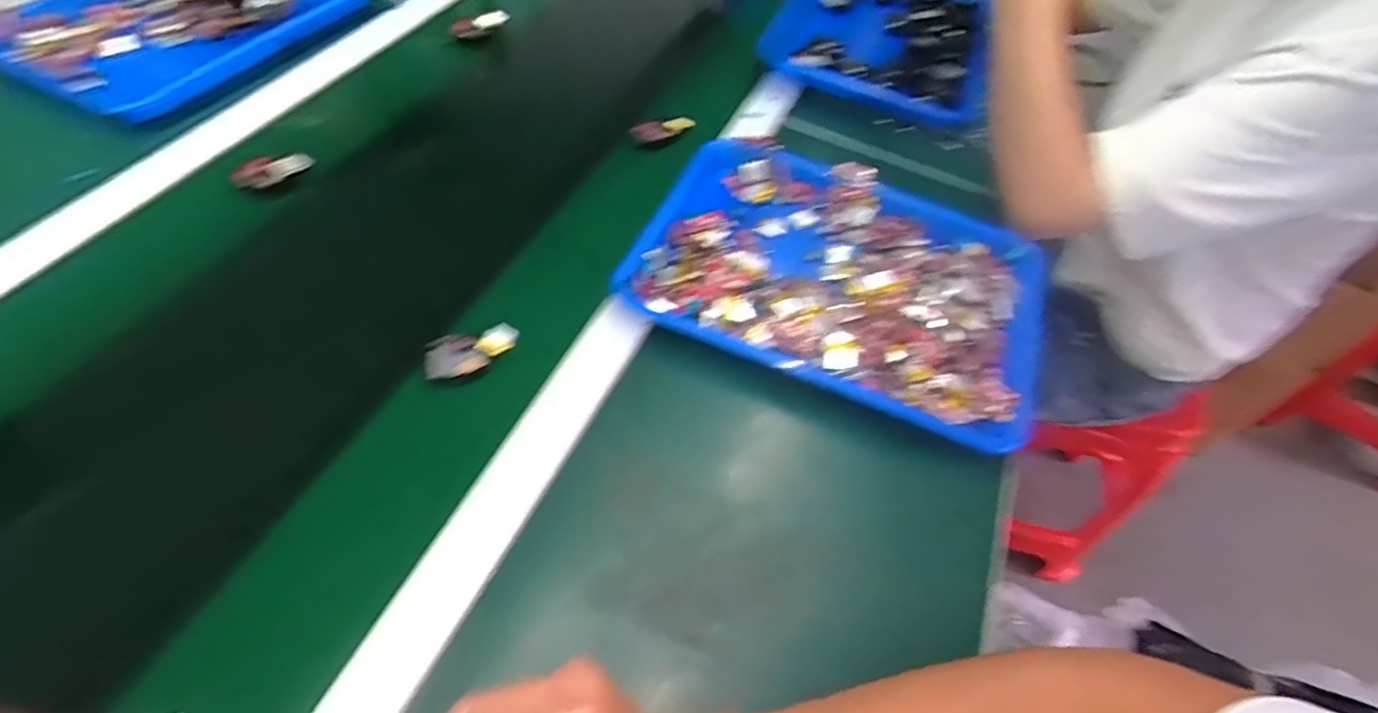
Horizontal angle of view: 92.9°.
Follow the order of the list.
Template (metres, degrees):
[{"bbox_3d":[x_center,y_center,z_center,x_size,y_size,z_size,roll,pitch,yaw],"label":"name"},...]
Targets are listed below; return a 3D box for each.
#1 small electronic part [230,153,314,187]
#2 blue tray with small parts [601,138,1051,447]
[{"bbox_3d":[-0.369,-0.167,0.580,0.062,0.015,0.024,-19,55,-13],"label":"small electronic part"},{"bbox_3d":[0.131,-0.069,0.570,0.333,0.055,0.244,19,56,14],"label":"blue tray with small parts"}]

